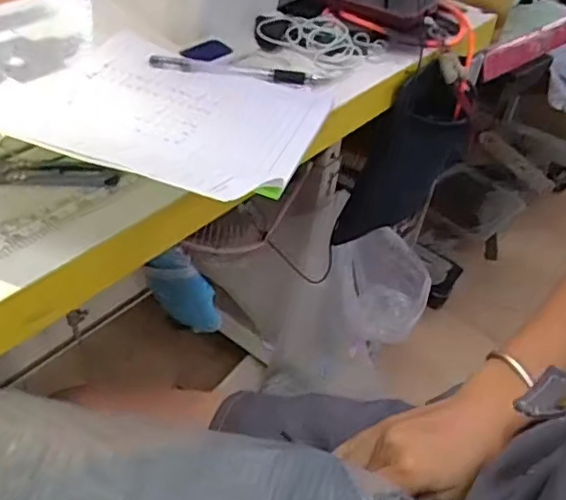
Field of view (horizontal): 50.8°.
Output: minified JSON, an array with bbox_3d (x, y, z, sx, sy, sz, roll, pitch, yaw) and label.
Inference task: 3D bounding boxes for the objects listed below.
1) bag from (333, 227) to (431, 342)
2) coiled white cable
[{"bbox_3d":[0.147,0.052,0.896,0.137,0.150,0.079,23,44,16],"label":"bag"},{"bbox_3d":[0.037,-0.217,0.610,0.114,0.021,0.083,28,45,21],"label":"coiled white cable"}]

